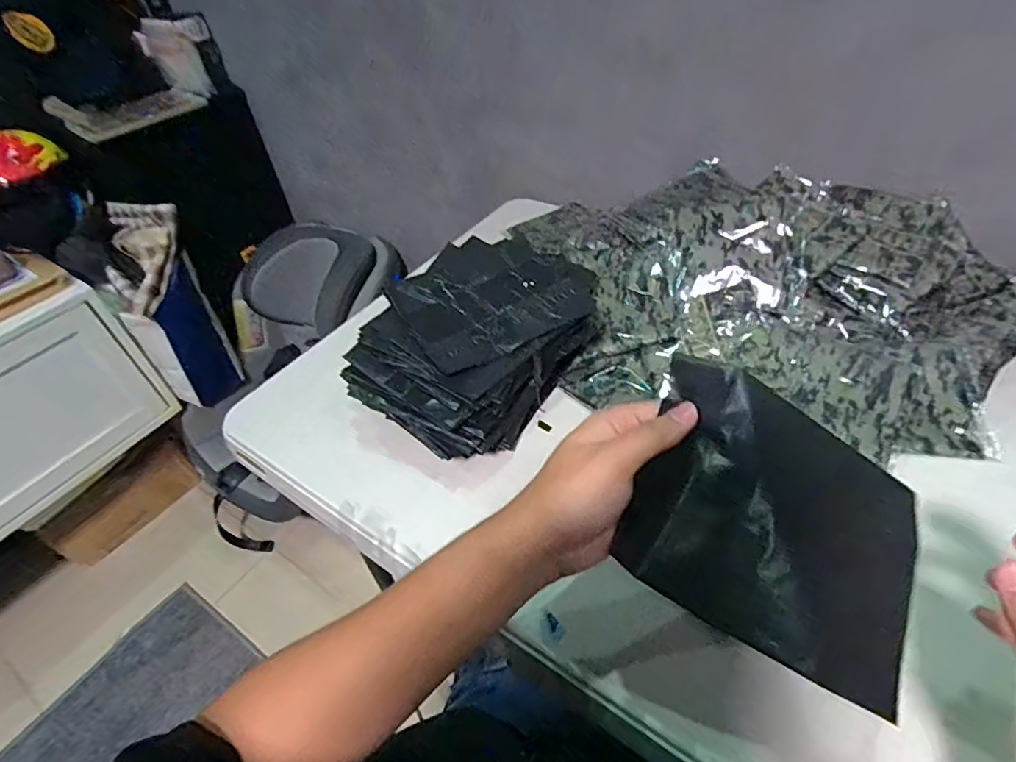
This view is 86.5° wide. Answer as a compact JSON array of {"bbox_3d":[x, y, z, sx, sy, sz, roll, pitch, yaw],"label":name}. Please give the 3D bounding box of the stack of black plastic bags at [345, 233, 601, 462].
[{"bbox_3d":[-0.029,-0.049,0.560,0.169,0.094,0.258,21,50,27],"label":"stack of black plastic bags"}]

